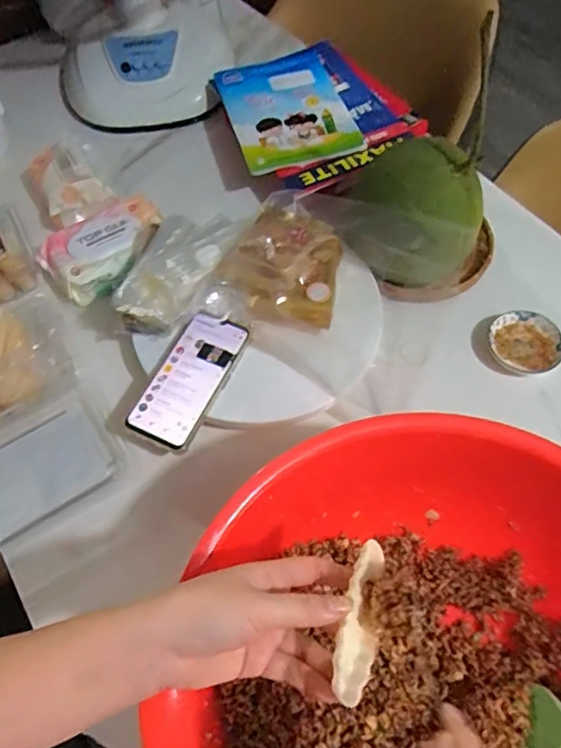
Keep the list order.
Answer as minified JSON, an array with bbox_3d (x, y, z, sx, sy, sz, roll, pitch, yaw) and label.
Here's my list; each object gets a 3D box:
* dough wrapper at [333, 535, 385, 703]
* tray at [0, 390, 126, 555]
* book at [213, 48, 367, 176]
[{"bbox_3d":[0.051,0.154,0.363,0.008,0.035,0.104,-21,32,35],"label":"dough wrapper"},{"bbox_3d":[-0.282,0.104,0.629,0.189,0.032,0.133,-34,65,-16],"label":"tray"},{"bbox_3d":[0.006,-0.408,0.863,0.172,0.016,0.266,-15,58,-6],"label":"book"}]

